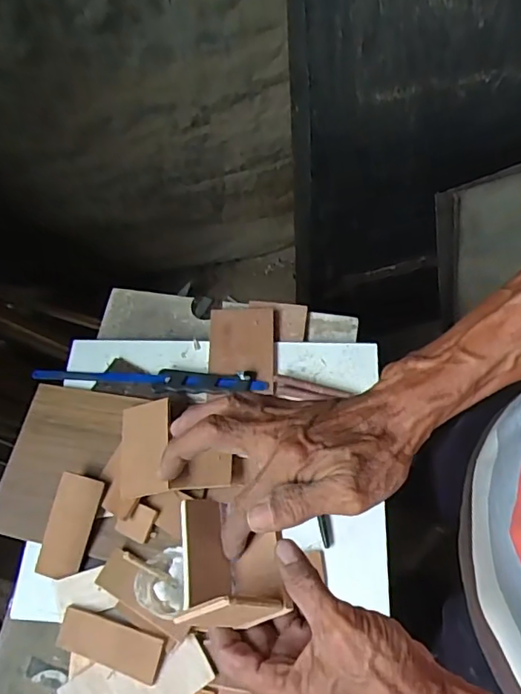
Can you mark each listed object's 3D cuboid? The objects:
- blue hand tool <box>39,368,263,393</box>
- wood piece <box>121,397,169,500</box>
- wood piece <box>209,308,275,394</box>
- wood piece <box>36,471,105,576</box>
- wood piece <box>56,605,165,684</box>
[{"bbox_3d":[-0.141,0.041,0.668,0.298,0.018,0.034,3,65,5],"label":"blue hand tool"},{"bbox_3d":[-0.131,0.113,0.611,0.067,0.009,0.114,-21,51,20],"label":"wood piece"},{"bbox_3d":[-0.025,-0.001,0.695,0.084,0.010,0.113,-1,65,3],"label":"wood piece"},{"bbox_3d":[-0.215,0.201,0.603,0.052,0.010,0.111,14,79,10],"label":"wood piece"},{"bbox_3d":[-0.154,0.302,0.547,0.110,0.011,0.041,14,66,10],"label":"wood piece"}]

